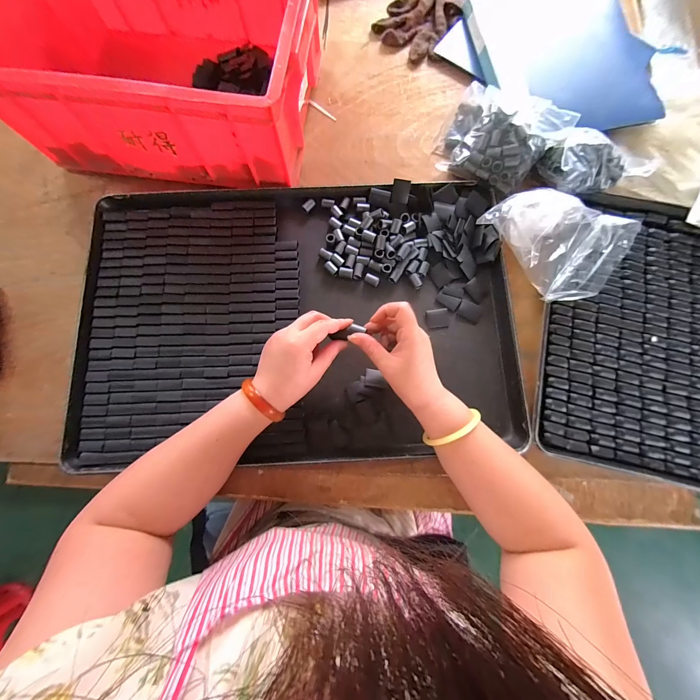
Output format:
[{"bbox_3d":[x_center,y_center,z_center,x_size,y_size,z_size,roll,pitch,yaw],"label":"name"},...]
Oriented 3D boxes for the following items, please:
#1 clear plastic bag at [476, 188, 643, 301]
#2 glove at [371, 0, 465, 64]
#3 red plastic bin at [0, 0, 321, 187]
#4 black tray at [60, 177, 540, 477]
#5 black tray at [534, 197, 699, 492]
[{"bbox_3d":[0.277,-0.149,0.397,0.108,0.068,0.171,-31,81,-5],"label":"clear plastic bag"},{"bbox_3d":[0.133,-0.606,0.529,0.124,0.028,0.183,33,81,6],"label":"glove"},{"bbox_3d":[-0.262,-0.429,0.436,0.422,0.161,0.306,6,79,1],"label":"red plastic bin"},{"bbox_3d":[-0.067,-0.049,0.408,0.583,0.025,0.387,-3,79,-1],"label":"black tray"},{"bbox_3d":[0.567,0.007,0.404,0.613,0.030,0.392,13,80,2],"label":"black tray"}]

